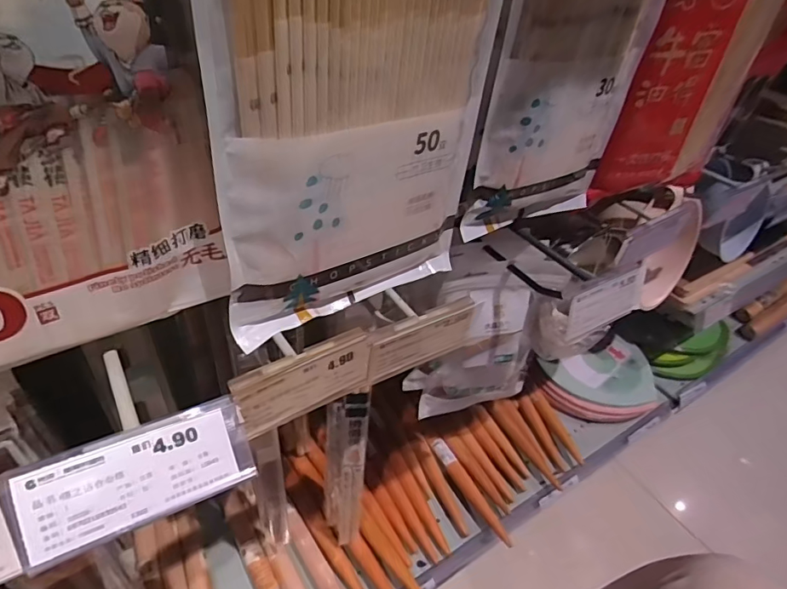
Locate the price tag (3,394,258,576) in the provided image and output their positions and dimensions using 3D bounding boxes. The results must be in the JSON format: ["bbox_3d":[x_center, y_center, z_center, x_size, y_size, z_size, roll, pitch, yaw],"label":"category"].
[{"bbox_3d":[-0.120,0.086,0.235,0.097,0.005,0.044,-16,84,-31],"label":"price tag"}]

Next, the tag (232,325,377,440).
[{"bbox_3d":[-0.049,0.052,0.285,0.082,0.044,0.007,-23,40,-28],"label":"tag"}]

